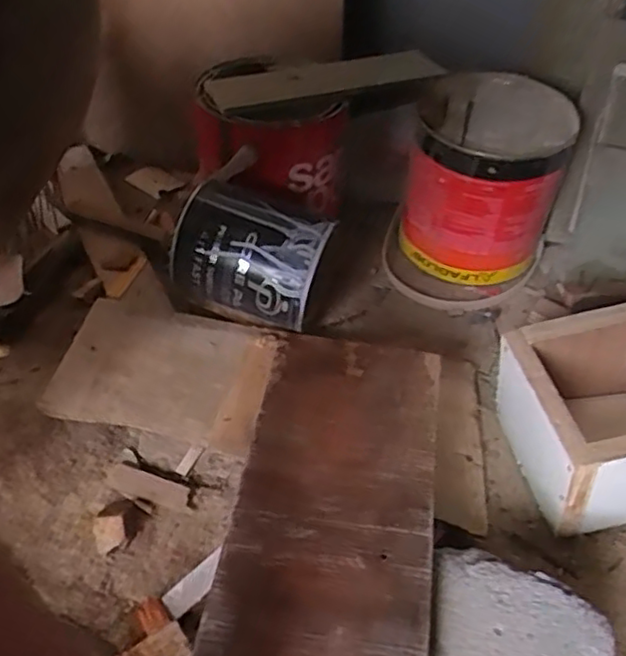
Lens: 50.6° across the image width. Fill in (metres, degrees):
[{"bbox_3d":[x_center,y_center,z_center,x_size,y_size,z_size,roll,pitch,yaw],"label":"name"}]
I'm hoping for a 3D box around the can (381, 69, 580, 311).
[{"bbox_3d":[0.166,-0.137,0.674,0.154,0.168,0.176,15,46,9],"label":"can"}]

